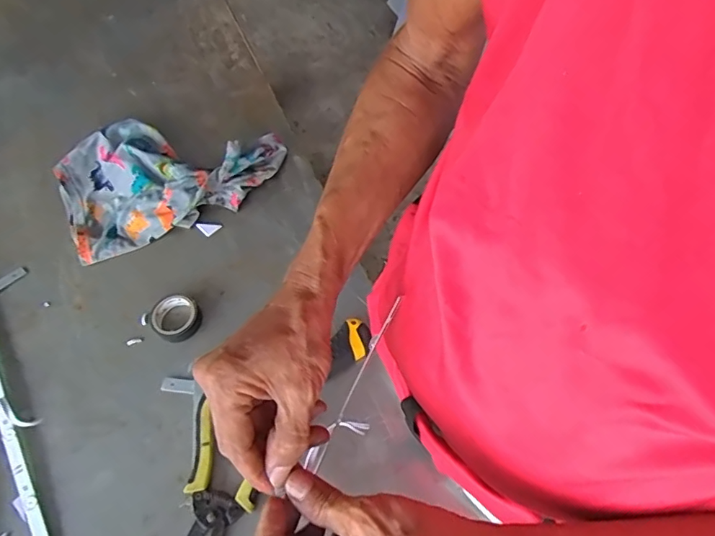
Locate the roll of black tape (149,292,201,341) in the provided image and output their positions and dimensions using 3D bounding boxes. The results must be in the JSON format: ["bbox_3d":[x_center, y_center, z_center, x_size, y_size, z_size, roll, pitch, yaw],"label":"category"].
[{"bbox_3d":[-0.207,0.056,0.571,0.057,0.017,0.052,-1,60,2],"label":"roll of black tape"}]

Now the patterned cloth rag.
[{"bbox_3d":[-0.251,-0.135,0.678,0.295,0.041,0.184,-23,62,-10],"label":"patterned cloth rag"}]

